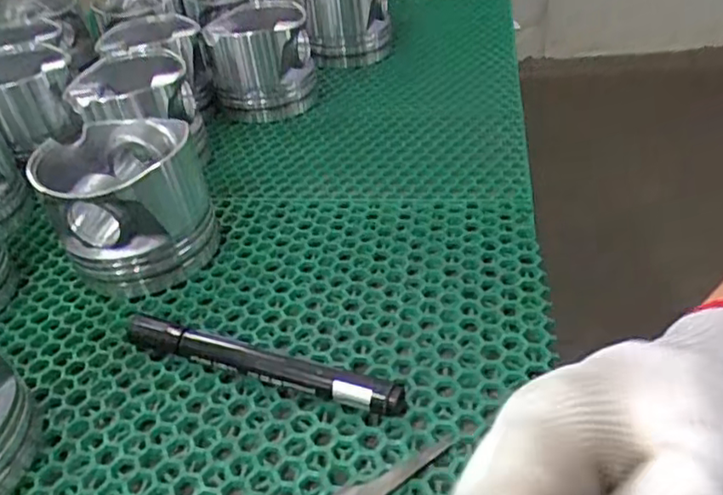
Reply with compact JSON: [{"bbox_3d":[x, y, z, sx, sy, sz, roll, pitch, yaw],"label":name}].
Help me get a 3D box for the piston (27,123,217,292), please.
[{"bbox_3d":[-0.133,-0.026,0.377,0.082,0.074,0.082,-12,38,-7],"label":"piston"}]

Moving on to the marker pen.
[{"bbox_3d":[-0.049,0.056,0.306,0.143,0.016,0.014,11,41,21],"label":"marker pen"}]

